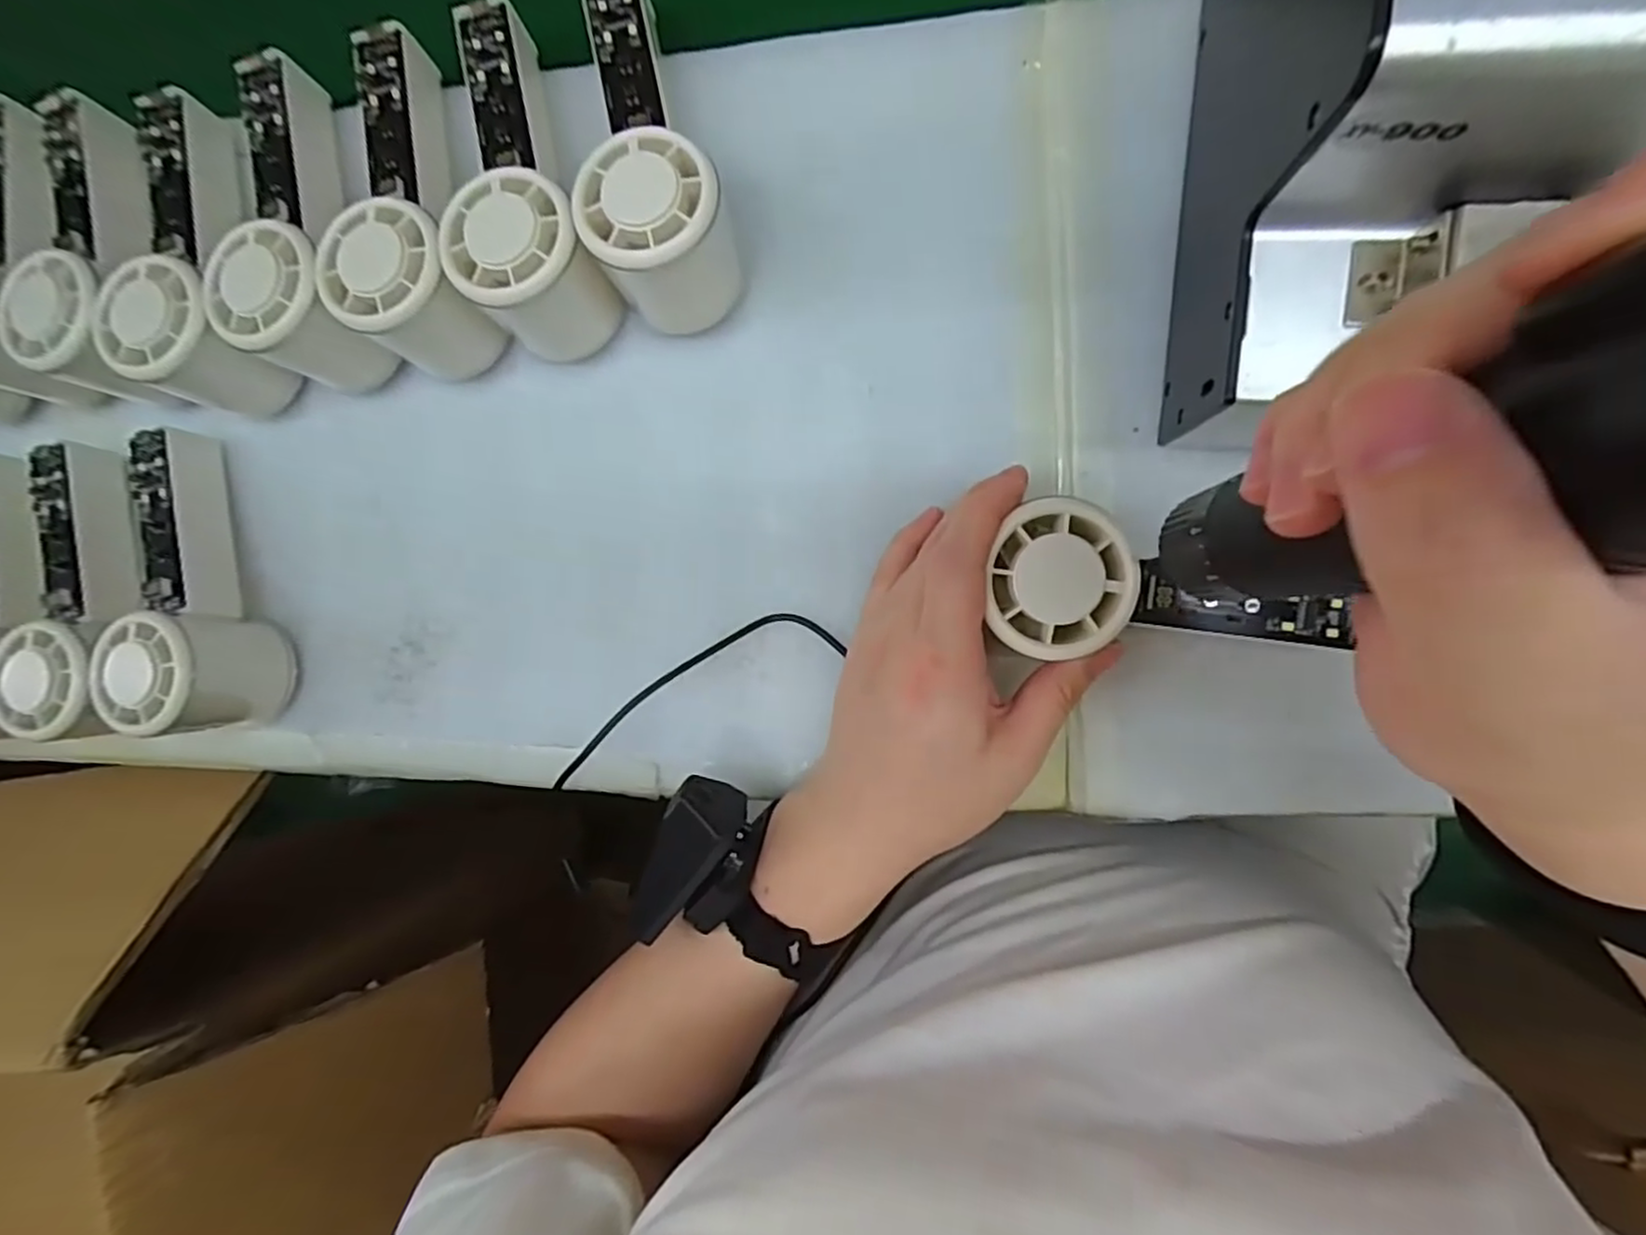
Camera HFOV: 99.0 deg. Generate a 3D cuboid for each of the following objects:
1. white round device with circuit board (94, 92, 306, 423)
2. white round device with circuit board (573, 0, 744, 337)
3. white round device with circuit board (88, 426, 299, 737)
[{"bbox_3d":[-0.303,-0.175,0.333,0.054,0.058,0.142,-22,87,8],"label":"white round device with circuit board"},{"bbox_3d":[-0.080,-0.202,0.299,0.055,0.065,0.156,-22,88,11],"label":"white round device with circuit board"},{"bbox_3d":[-0.314,-0.015,0.336,0.049,0.057,0.138,-20,89,11],"label":"white round device with circuit board"}]

